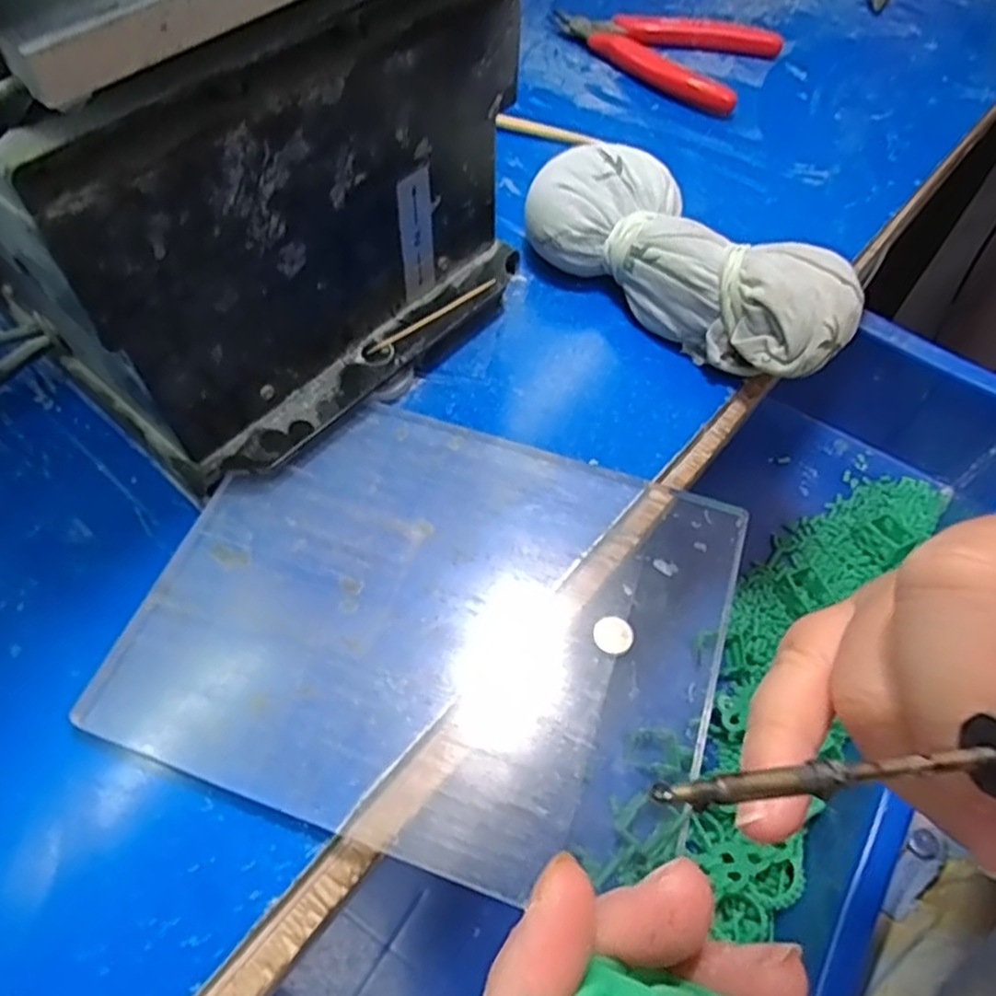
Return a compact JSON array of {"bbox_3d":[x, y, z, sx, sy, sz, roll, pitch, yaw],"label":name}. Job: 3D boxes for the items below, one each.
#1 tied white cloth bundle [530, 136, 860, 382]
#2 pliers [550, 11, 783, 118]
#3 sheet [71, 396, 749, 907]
[{"bbox_3d":[0.075,-0.094,0.282,0.132,0.043,0.058,35,64,18],"label":"tied white cloth bundle"},{"bbox_3d":[0.086,-0.249,0.398,0.117,0.015,0.074,28,62,15],"label":"pliers"},{"bbox_3d":[-0.018,0.034,0.223,0.165,0.007,0.134,18,60,10],"label":"sheet"}]

